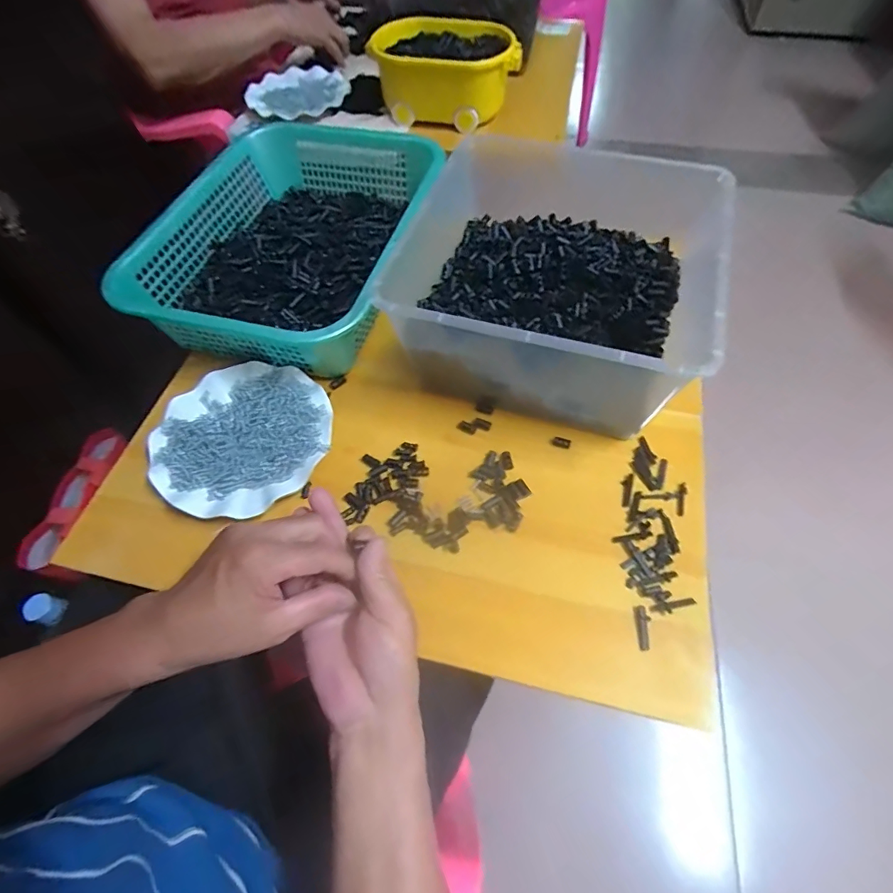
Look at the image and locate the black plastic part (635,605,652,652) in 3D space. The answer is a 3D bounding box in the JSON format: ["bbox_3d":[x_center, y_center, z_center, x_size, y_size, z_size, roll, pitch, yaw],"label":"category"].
[{"bbox_3d":[0.167,0.153,0.406,0.011,0.004,0.036,1,59,2],"label":"black plastic part"}]

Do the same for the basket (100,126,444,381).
[{"bbox_3d":[-0.187,-0.266,0.604,0.299,0.094,0.396,6,59,6],"label":"basket"}]

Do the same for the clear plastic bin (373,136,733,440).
[{"bbox_3d":[0.118,-0.173,0.516,0.293,0.133,0.298,17,61,12],"label":"clear plastic bin"}]

